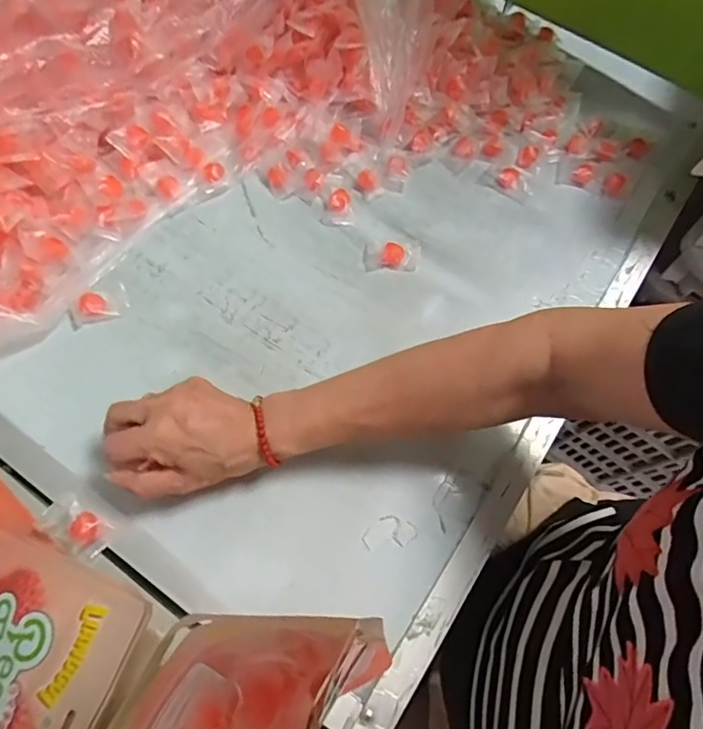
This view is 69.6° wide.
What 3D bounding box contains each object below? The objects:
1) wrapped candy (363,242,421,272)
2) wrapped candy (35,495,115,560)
[{"bbox_3d":[0.040,-0.107,0.500,0.055,0.017,0.028,6,67,0],"label":"wrapped candy"},{"bbox_3d":[-0.207,0.122,0.381,0.050,0.014,0.028,30,69,10],"label":"wrapped candy"}]

